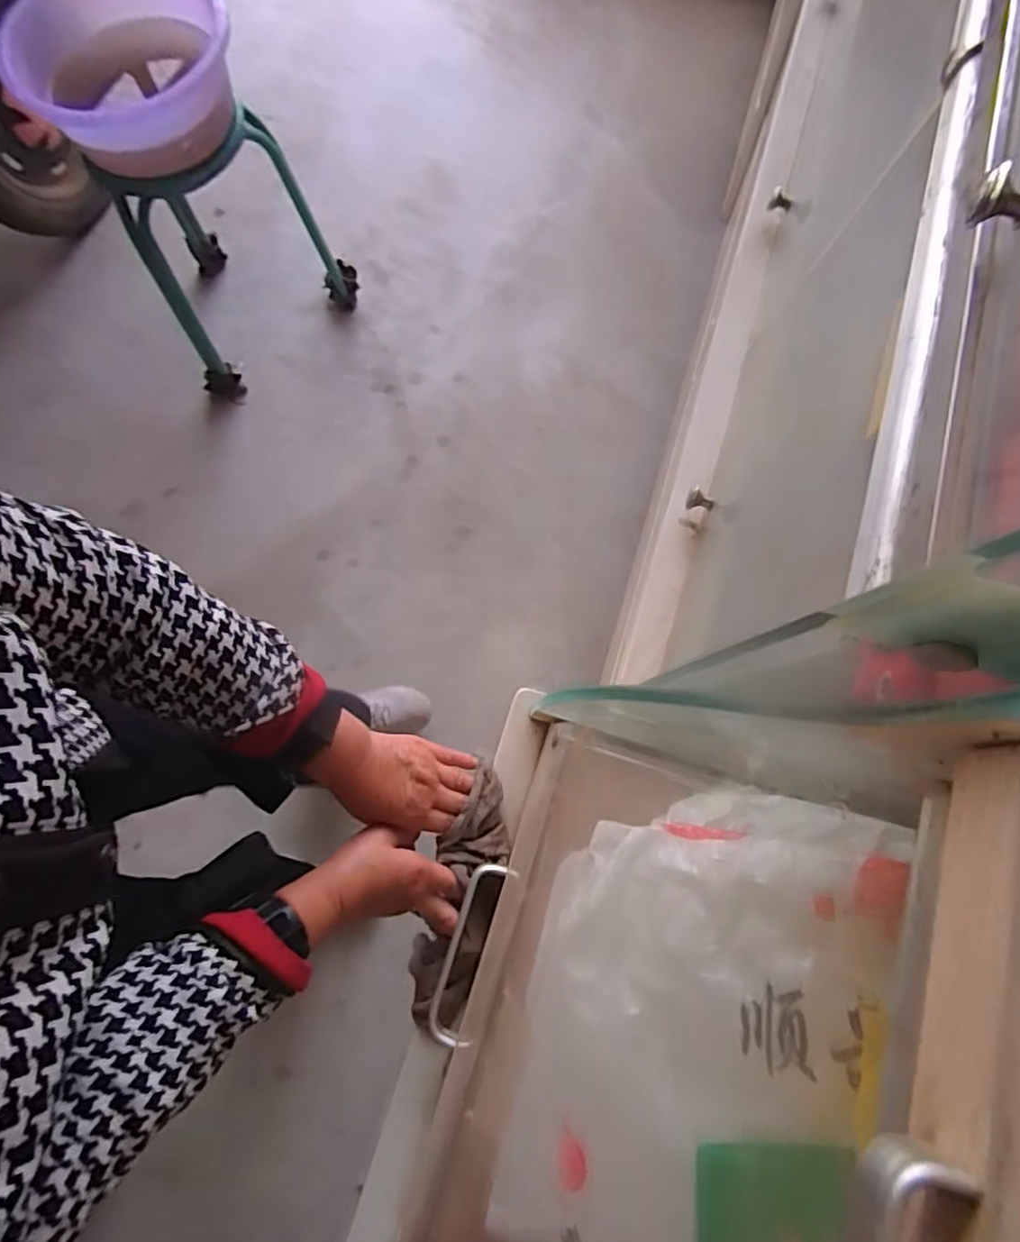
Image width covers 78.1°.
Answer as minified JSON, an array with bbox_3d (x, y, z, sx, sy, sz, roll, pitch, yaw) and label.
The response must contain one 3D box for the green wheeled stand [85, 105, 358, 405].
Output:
[{"bbox_3d":[-0.515,-0.738,1.212,0.344,0.459,0.386,-7,76,-2],"label":"green wheeled stand"}]

